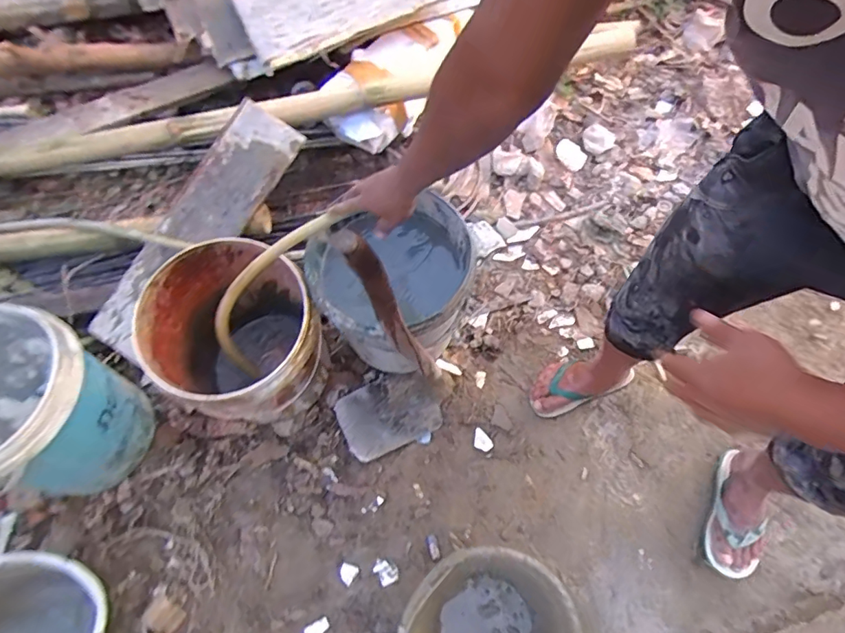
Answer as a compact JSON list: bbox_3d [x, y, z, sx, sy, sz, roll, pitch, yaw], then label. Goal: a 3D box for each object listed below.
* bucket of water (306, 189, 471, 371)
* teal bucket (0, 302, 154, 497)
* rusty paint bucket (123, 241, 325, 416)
[{"bbox_3d":[-0.053,-0.033,1.050,0.295,0.338,0.255,-13,70,-5],"label":"bucket of water"},{"bbox_3d":[-0.751,0.182,0.987,0.300,0.359,0.299,0,69,0],"label":"teal bucket"},{"bbox_3d":[-0.344,0.065,1.034,0.302,0.372,0.288,0,69,0],"label":"rusty paint bucket"}]

